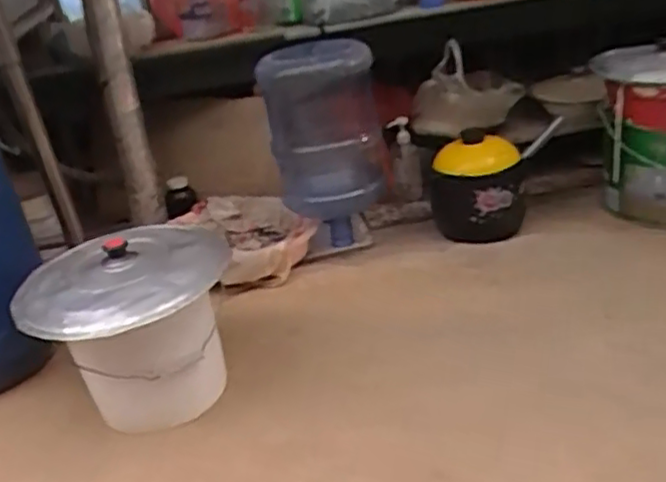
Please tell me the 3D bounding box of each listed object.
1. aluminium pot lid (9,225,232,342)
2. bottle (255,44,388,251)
[{"bbox_3d":[-0.349,0.049,1.115,0.350,0.043,0.304,-13,30,-13],"label":"aluminium pot lid"},{"bbox_3d":[-0.019,-0.240,1.611,0.264,0.416,0.268,-5,29,1],"label":"bottle"}]

